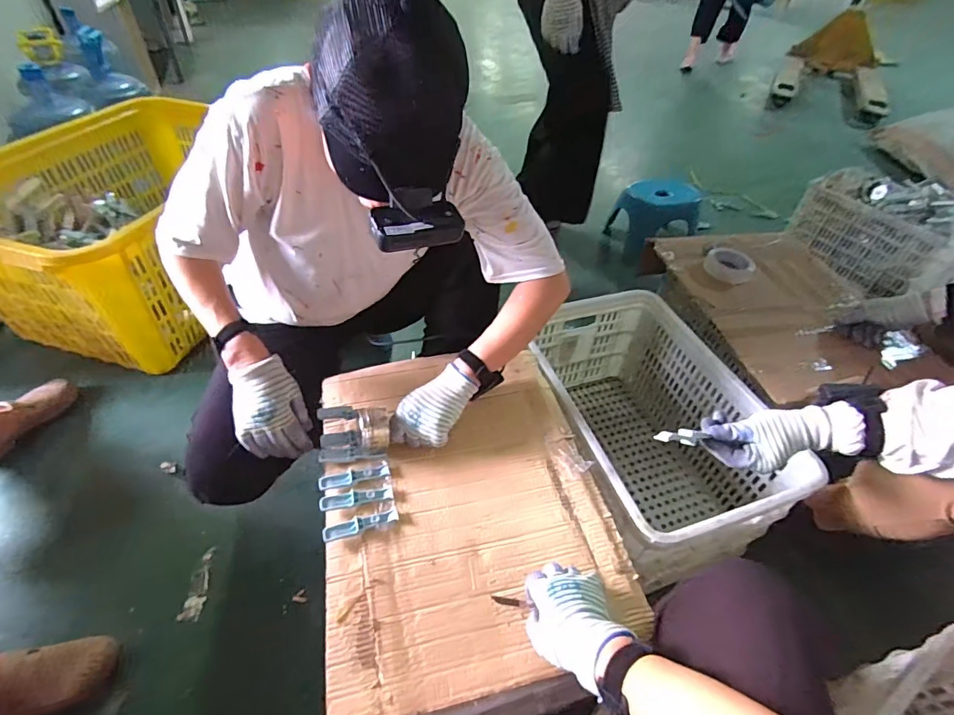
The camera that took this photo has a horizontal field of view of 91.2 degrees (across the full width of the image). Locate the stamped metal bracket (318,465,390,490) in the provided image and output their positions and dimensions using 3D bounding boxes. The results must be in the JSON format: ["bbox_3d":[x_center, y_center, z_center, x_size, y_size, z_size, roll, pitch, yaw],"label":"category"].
[{"bbox_3d":[-0.174,0.170,0.665,0.098,0.013,0.022,-9,47,-13],"label":"stamped metal bracket"}]

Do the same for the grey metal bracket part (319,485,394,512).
[{"bbox_3d":[-0.166,0.193,0.647,0.096,0.013,0.023,-7,47,-10],"label":"grey metal bracket part"}]

